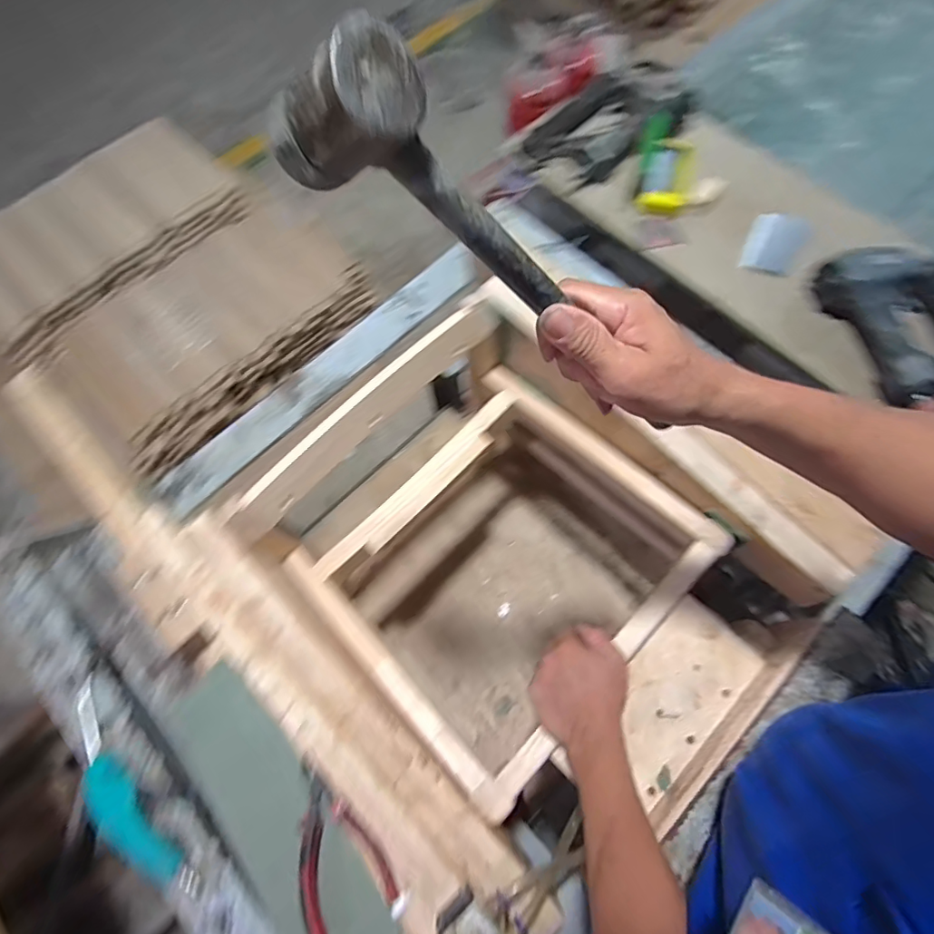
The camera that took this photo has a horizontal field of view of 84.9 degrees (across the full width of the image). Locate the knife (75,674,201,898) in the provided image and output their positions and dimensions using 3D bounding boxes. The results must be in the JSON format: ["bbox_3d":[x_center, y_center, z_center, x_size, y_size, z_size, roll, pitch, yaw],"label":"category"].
[{"bbox_3d":[-0.363,0.336,0.529,0.044,0.023,0.245,-39,73,-12],"label":"knife"}]

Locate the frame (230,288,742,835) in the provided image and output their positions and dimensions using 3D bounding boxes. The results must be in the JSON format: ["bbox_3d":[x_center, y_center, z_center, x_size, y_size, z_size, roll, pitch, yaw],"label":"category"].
[{"bbox_3d":[0.023,0.087,0.637,0.443,0.156,0.425,43,77,16],"label":"frame"}]

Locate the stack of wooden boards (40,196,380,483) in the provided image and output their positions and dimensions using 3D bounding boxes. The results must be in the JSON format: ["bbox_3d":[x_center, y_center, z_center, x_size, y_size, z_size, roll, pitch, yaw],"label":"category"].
[{"bbox_3d":[-0.689,-0.410,1.394,0.497,0.180,0.786,41,76,16],"label":"stack of wooden boards"}]

